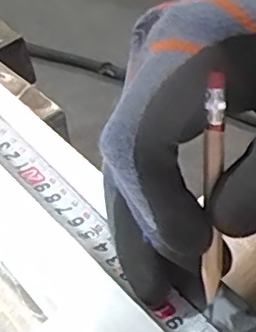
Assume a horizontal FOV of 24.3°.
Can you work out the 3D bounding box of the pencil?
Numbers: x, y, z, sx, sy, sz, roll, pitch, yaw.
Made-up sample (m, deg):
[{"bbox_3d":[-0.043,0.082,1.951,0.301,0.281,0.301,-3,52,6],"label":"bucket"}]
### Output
[{"bbox_3d":[0.030,0.011,0.215,0.007,0.084,0.004,2,18,10],"label":"pencil"}]

